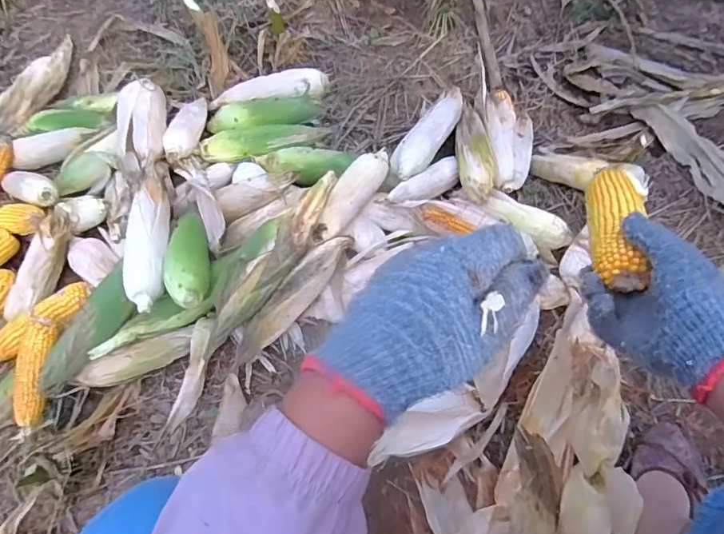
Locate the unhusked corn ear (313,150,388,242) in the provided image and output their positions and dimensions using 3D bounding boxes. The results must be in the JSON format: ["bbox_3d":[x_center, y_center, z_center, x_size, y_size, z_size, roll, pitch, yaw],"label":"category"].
[{"bbox_3d":[-0.019,-0.131,0.840,0.053,0.047,0.201,32,76,15],"label":"unhusked corn ear"}]

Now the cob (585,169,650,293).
[{"bbox_3d":[0.247,-0.047,0.460,0.041,0.035,0.145,13,50,9],"label":"cob"}]

